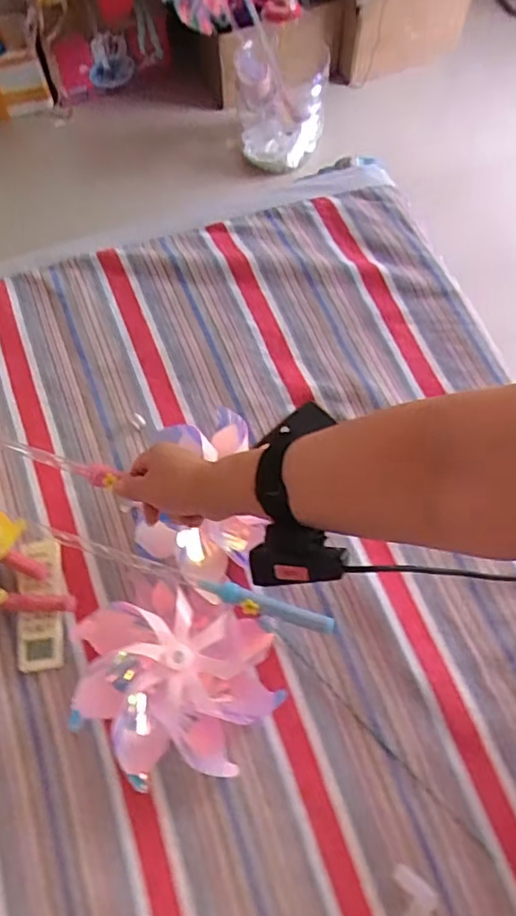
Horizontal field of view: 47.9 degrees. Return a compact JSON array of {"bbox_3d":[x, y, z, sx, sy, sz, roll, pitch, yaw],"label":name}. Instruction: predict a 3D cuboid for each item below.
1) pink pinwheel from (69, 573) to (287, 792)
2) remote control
[{"bbox_3d":[-0.091,0.224,0.597,0.203,0.049,0.189,0,66,0],"label":"pink pinwheel"},{"bbox_3d":[-0.240,0.159,0.638,0.047,0.015,0.139,-9,66,-4],"label":"remote control"}]

